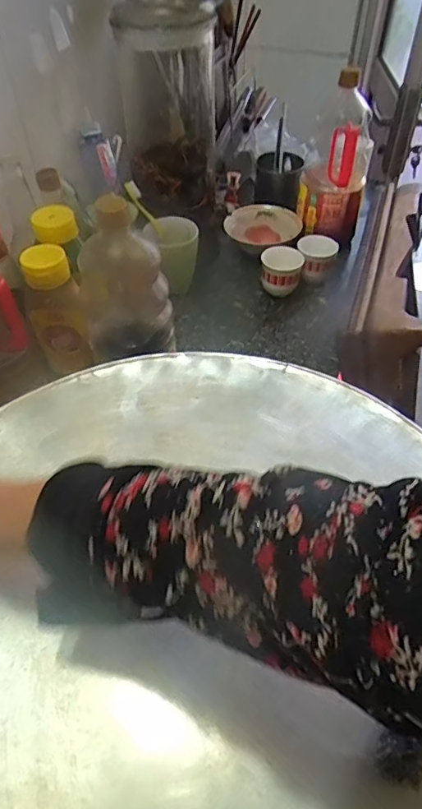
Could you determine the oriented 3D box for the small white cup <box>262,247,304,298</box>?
[{"bbox_3d":[0.125,-0.237,0.887,0.072,0.072,0.065,12,49,10],"label":"small white cup"}]

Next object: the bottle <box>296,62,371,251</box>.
[{"bbox_3d":[0.238,-0.459,0.927,0.122,0.252,0.140,11,49,10],"label":"bottle"}]

